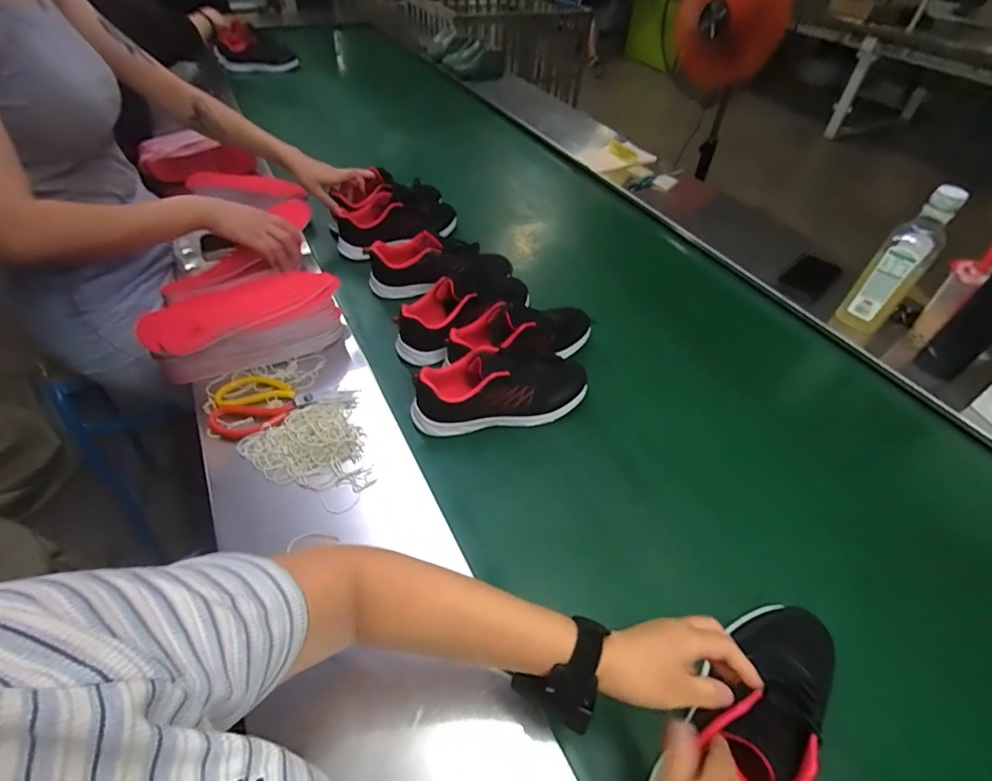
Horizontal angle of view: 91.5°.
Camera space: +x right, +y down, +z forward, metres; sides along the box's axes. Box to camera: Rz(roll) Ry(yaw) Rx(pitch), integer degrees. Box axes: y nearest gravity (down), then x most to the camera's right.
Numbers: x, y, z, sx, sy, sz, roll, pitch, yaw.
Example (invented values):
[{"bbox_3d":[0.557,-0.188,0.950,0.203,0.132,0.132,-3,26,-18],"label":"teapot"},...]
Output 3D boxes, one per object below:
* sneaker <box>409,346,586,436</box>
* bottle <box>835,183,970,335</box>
[{"bbox_3d":[0.007,-0.003,0.708,0.259,0.090,0.084,-9,46,-11],"label":"sneaker"},{"bbox_3d":[0.675,-0.213,0.811,0.074,0.252,0.062,36,54,29],"label":"bottle"}]

